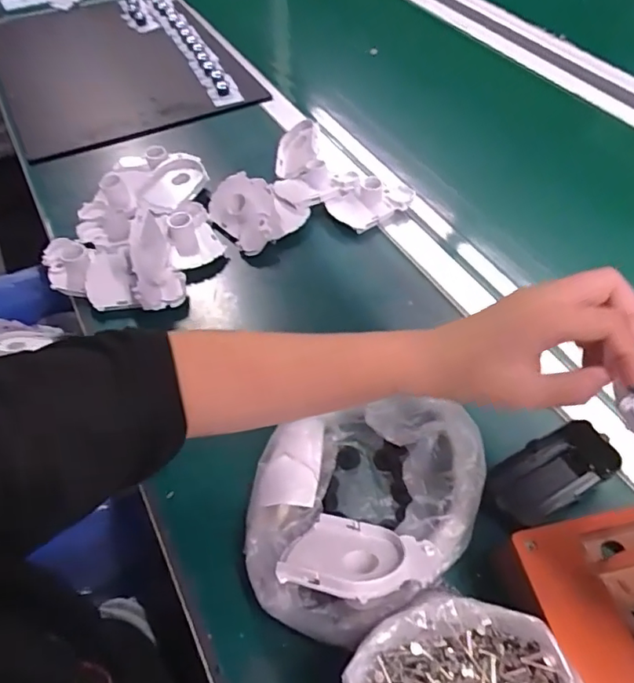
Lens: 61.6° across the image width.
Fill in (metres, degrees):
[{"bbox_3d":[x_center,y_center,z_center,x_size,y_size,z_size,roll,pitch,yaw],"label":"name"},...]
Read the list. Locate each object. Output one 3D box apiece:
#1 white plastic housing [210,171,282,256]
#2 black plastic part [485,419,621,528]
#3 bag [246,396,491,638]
[{"bbox_3d":[-0.084,-0.150,0.624,0.072,0.050,0.100,-14,53,-10],"label":"white plastic housing"},{"bbox_3d":[0.186,0.105,0.426,0.110,0.029,0.050,-22,55,-16],"label":"black plastic part"},{"bbox_3d":[0.034,0.120,0.396,0.177,0.068,0.167,-4,52,-3],"label":"bag"}]

